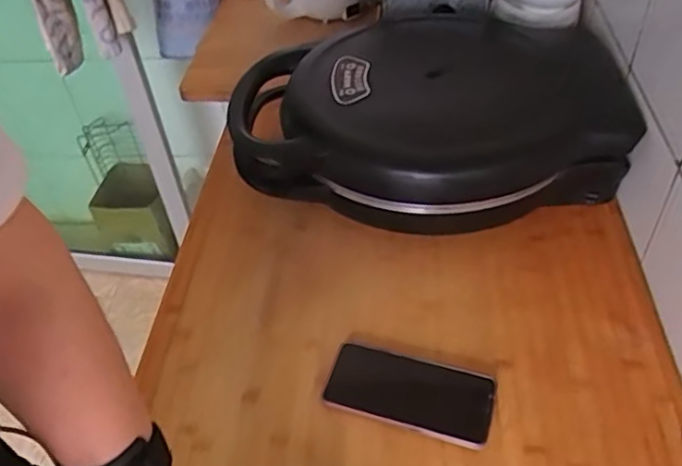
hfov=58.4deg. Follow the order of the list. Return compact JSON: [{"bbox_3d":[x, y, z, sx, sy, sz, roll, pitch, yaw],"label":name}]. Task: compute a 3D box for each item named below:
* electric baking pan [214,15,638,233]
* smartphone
[{"bbox_3d":[0.101,-0.155,0.804,0.455,0.158,0.357,-6,47,0],"label":"electric baking pan"},{"bbox_3d":[0.068,0.158,0.611,0.164,0.011,0.081,14,50,17],"label":"smartphone"}]

